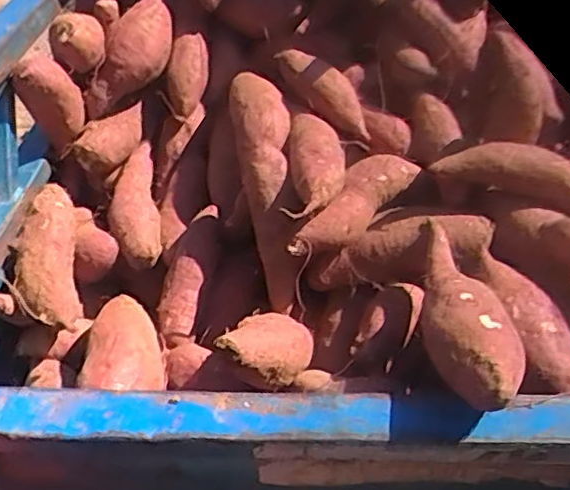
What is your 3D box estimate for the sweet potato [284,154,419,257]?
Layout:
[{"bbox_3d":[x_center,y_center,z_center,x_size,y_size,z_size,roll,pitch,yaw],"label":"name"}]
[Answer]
[{"bbox_3d":[0.063,-0.036,0.589,0.143,0.043,0.039,-40,50,-20],"label":"sweet potato"}]

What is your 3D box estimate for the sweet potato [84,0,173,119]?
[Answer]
[{"bbox_3d":[-0.165,-0.197,0.679,0.063,0.137,0.048,33,0,36],"label":"sweet potato"}]

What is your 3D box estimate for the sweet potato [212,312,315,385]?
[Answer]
[{"bbox_3d":[-0.021,0.084,0.523,0.047,0.042,0.114,27,9,31],"label":"sweet potato"}]

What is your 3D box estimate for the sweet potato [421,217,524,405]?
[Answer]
[{"bbox_3d":[0.134,0.041,0.473,0.059,0.057,0.222,8,35,8],"label":"sweet potato"}]

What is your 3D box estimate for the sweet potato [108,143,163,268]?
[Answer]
[{"bbox_3d":[-0.155,-0.045,0.664,0.049,0.035,0.143,-3,55,-7],"label":"sweet potato"}]

